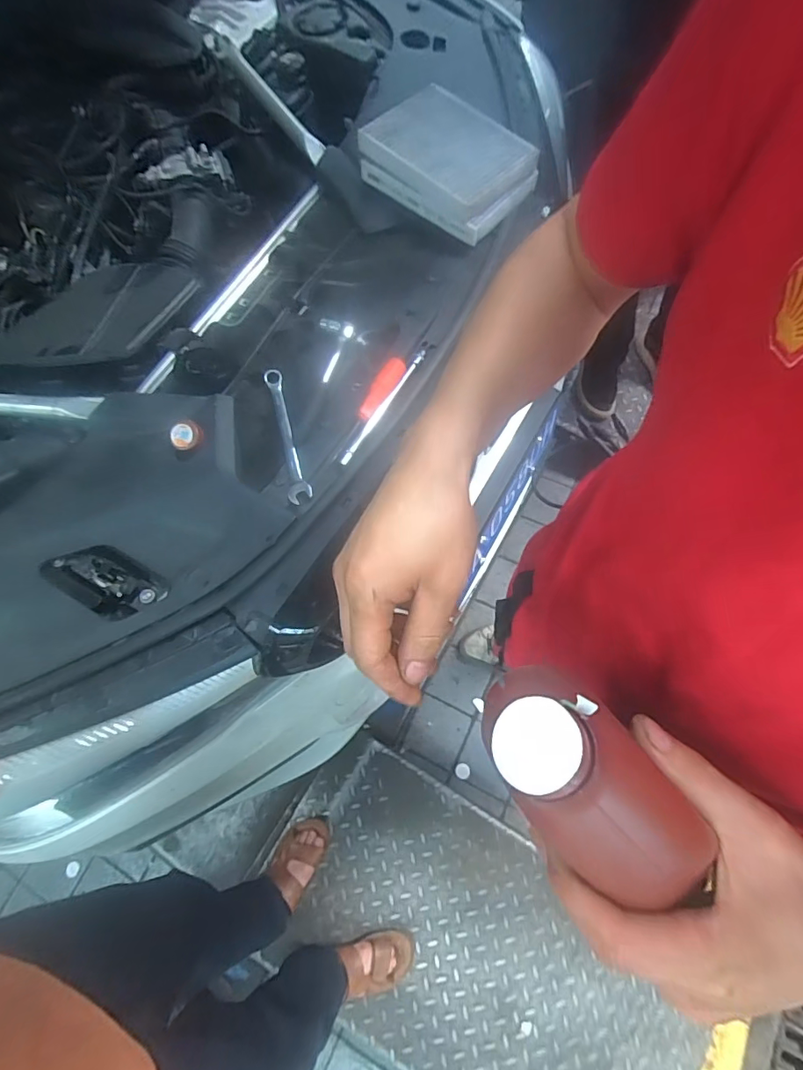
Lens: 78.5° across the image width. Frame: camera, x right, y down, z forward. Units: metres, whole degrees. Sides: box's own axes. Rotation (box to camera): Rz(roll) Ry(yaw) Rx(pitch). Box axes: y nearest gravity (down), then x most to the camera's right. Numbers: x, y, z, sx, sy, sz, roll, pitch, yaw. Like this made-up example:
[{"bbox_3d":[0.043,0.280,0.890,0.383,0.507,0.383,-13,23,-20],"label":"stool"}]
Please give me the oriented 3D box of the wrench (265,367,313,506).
[{"bbox_3d":[-0.158,-0.139,0.665,0.029,0.012,0.200,-18,67,0],"label":"wrench"}]

